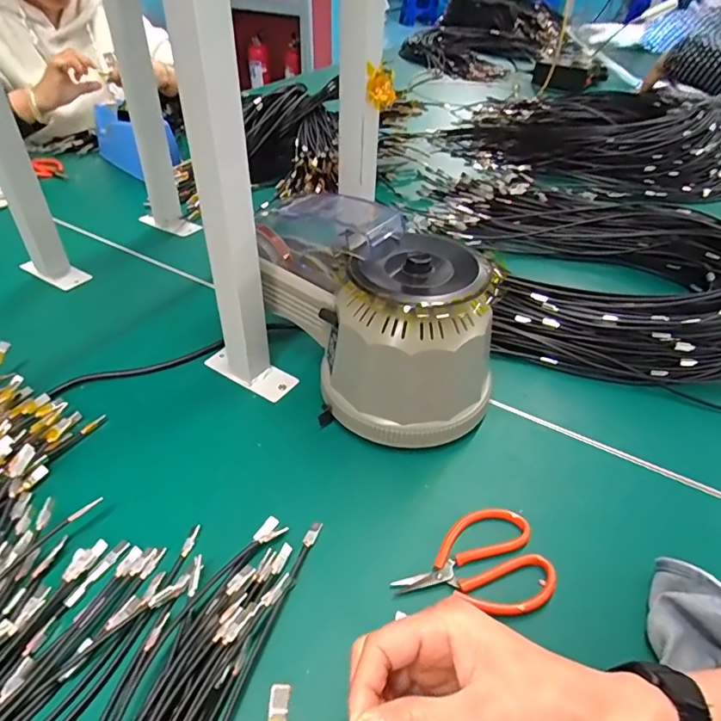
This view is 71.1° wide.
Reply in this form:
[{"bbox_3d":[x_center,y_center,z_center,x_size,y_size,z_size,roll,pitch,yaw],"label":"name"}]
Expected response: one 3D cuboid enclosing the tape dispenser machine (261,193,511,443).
[{"bbox_3d":[0.006,-0.045,0.480,0.142,0.146,0.251,-21,46,-24],"label":"tape dispenser machine"}]

